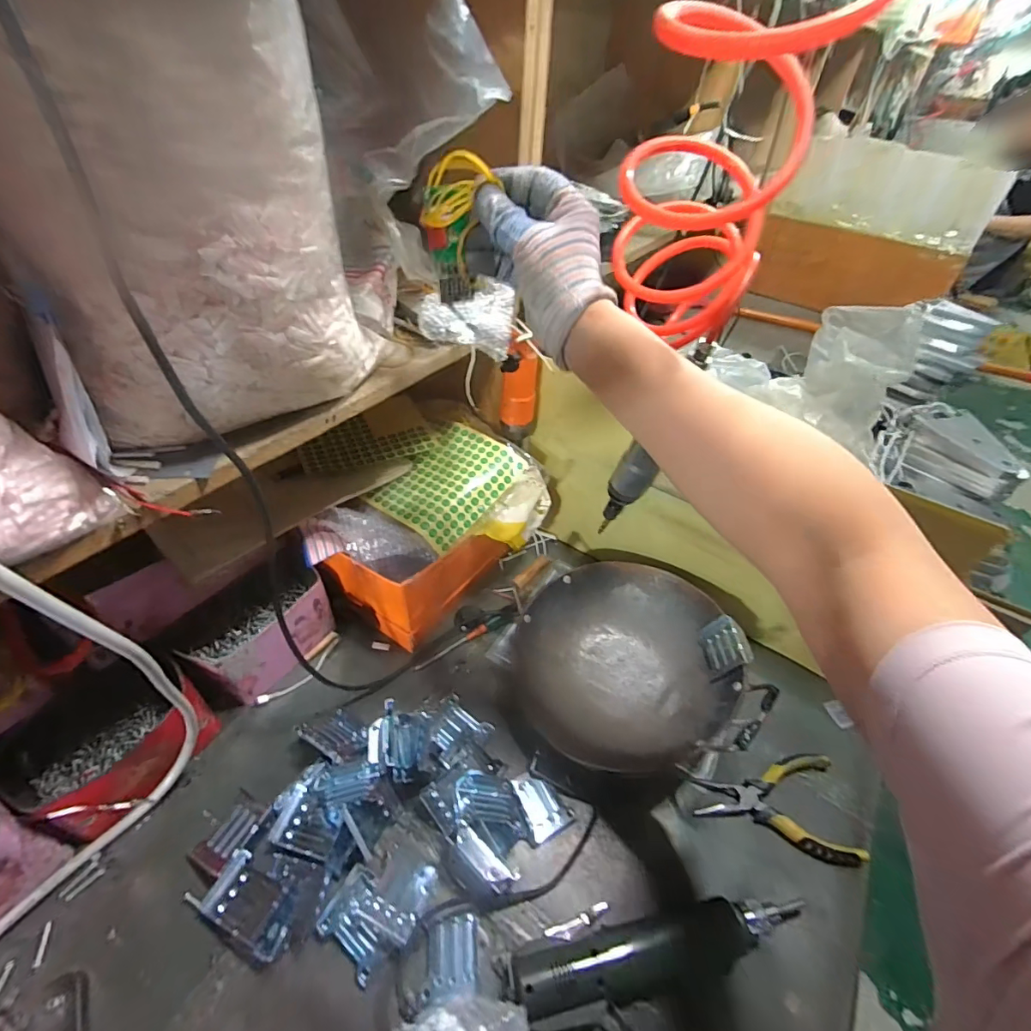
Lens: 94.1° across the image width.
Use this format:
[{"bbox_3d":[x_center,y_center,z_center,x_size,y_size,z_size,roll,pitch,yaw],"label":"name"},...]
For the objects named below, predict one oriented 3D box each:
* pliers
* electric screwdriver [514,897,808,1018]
[{"bbox_3d":[0.254,0.272,0.471,0.148,0.027,0.082,10,42,18],"label":"pliers"},{"bbox_3d":[0.124,0.346,0.380,0.251,0.048,0.047,-5,46,-11],"label":"electric screwdriver"}]

